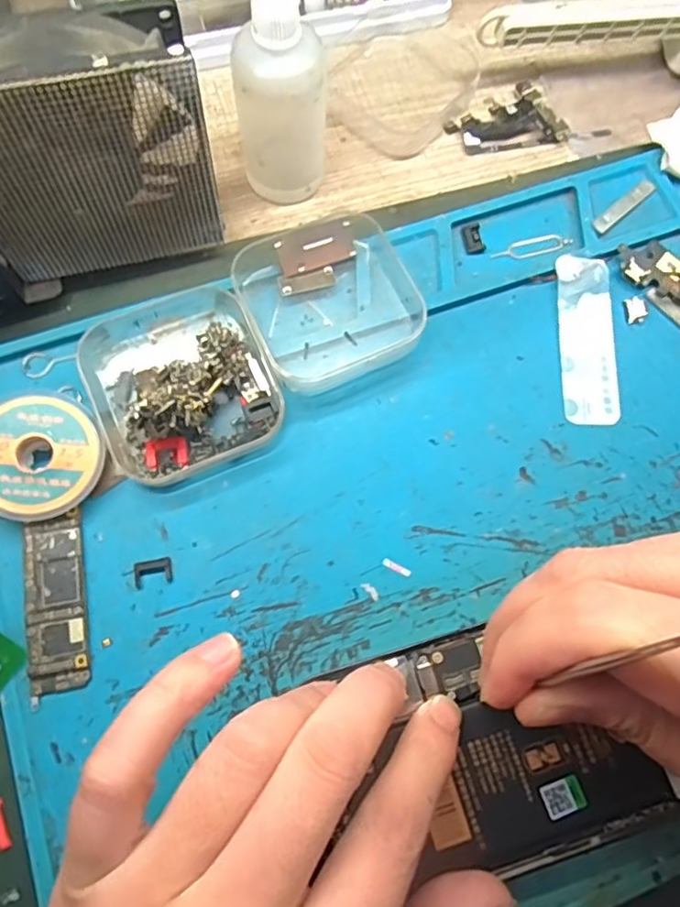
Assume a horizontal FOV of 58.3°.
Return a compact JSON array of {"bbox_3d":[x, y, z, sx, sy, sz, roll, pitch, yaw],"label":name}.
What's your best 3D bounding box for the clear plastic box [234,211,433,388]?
[{"bbox_3d":[-0.004,-0.060,0.237,0.065,0.019,0.062,-19,74,-8],"label":"clear plastic box"}]

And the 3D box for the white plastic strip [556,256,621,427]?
[{"bbox_3d":[0.099,-0.046,0.243,0.021,0.005,0.071,2,72,-2],"label":"white plastic strip"}]

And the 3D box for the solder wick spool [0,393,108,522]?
[{"bbox_3d":[-0.105,0.002,0.214,0.044,0.014,0.043,1,72,-2],"label":"solder wick spool"}]

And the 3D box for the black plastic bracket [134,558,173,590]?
[{"bbox_3d":[-0.064,0.041,0.209,0.013,0.004,0.009,-11,73,-6],"label":"black plastic bracket"}]

